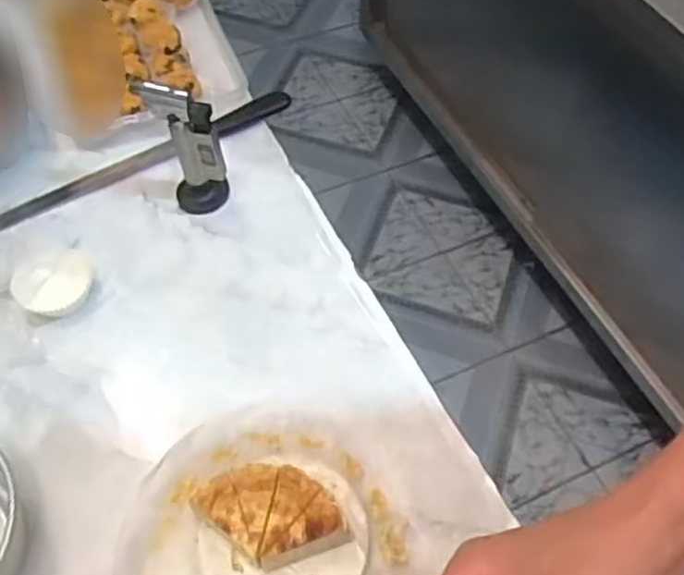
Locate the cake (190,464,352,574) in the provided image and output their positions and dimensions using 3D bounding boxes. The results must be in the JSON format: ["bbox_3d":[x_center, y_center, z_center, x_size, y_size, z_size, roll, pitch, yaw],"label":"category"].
[{"bbox_3d":[-0.056,0.179,0.573,0.103,0.041,0.081,-20,59,-15],"label":"cake"}]

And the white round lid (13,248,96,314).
[{"bbox_3d":[-0.268,-0.008,0.677,0.067,0.010,0.066,7,69,-19],"label":"white round lid"}]

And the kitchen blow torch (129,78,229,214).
[{"bbox_3d":[-0.155,-0.142,0.728,0.050,0.141,0.069,-38,64,-24],"label":"kitchen blow torch"}]

